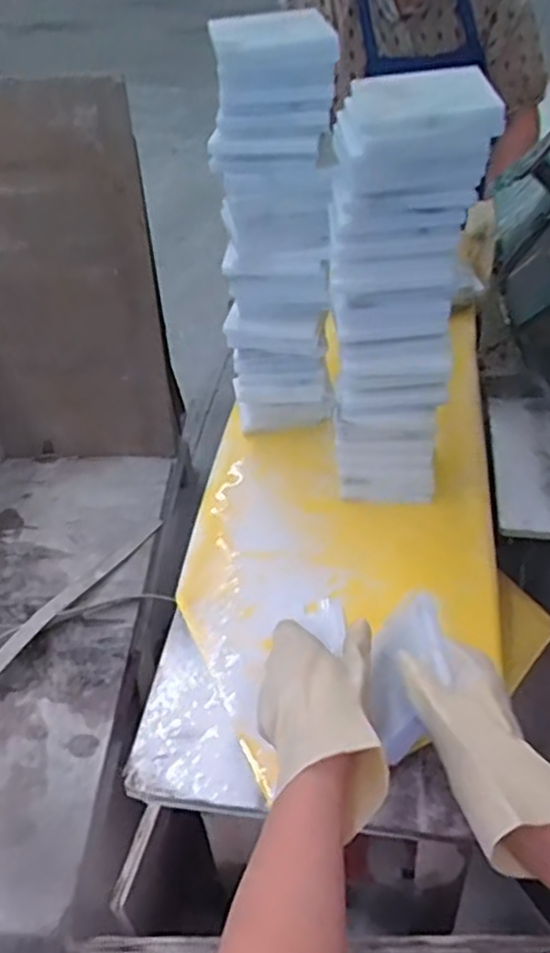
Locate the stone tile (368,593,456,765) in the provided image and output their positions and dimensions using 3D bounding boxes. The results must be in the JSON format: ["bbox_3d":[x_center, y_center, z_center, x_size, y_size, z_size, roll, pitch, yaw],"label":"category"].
[{"bbox_3d":[0.105,0.154,0.565,0.017,0.091,0.102,25,30,-18],"label":"stone tile"}]

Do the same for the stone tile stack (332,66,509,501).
[{"bbox_3d":[0.110,-0.134,0.646,0.114,0.386,0.083,6,44,10],"label":"stone tile stack"}]

